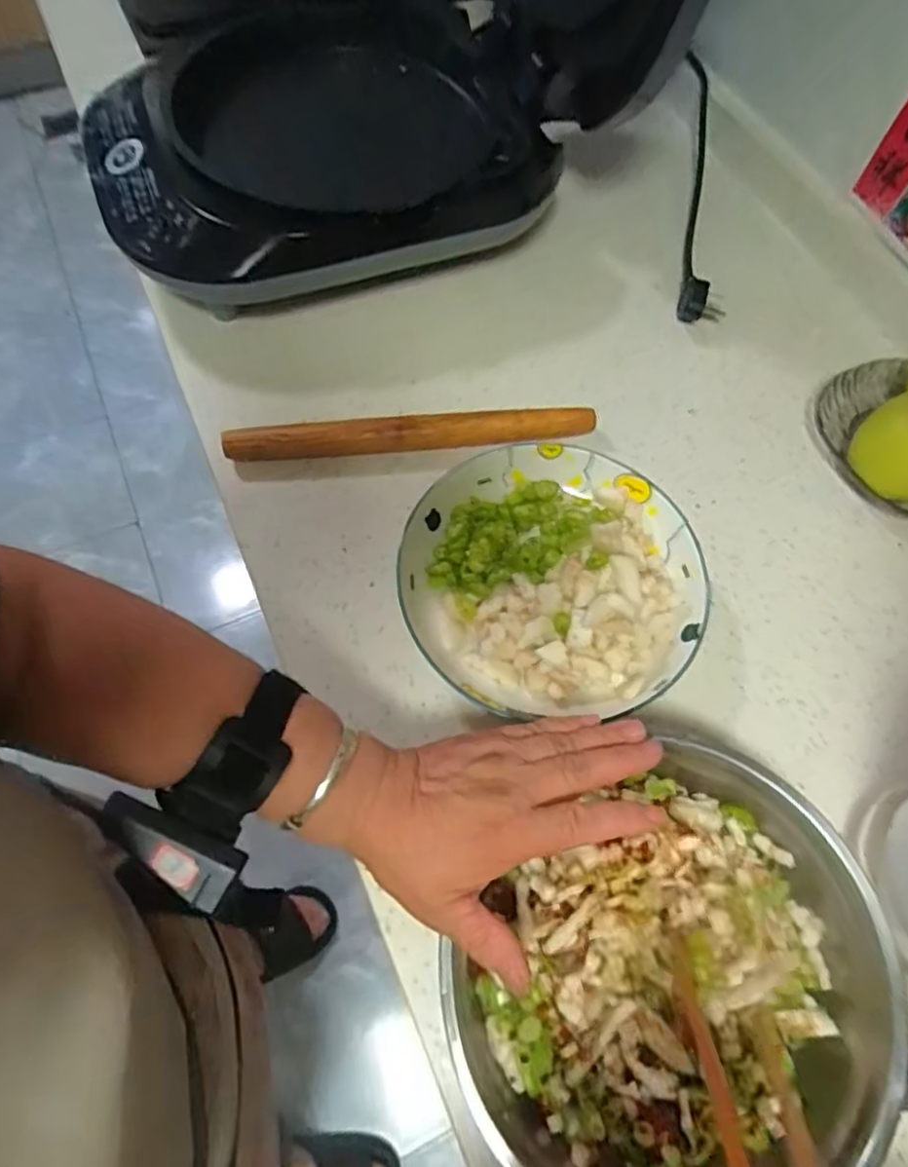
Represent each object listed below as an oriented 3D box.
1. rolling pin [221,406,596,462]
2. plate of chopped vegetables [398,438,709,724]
[{"bbox_3d":[-0.031,-0.114,0.492,0.277,0.025,0.021,-5,66,-4],"label":"rolling pin"},{"bbox_3d":[0.070,-0.010,0.430,0.191,0.062,0.194,1,66,-2],"label":"plate of chopped vegetables"}]

